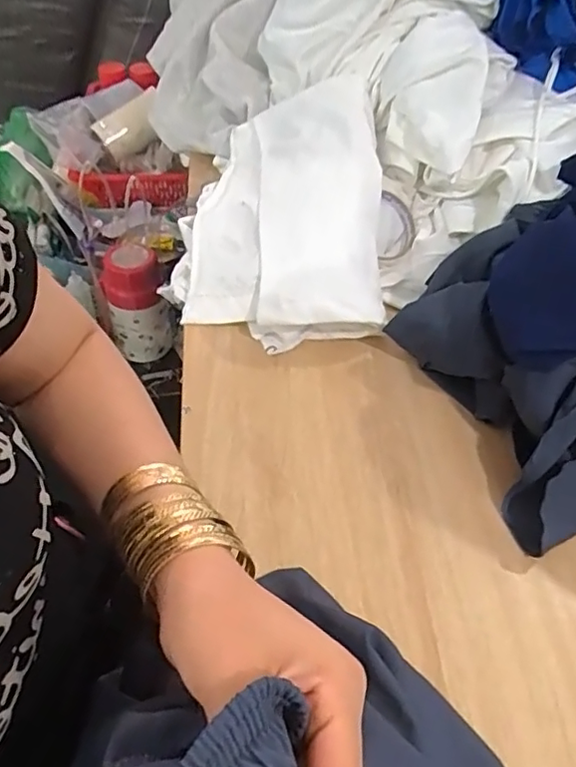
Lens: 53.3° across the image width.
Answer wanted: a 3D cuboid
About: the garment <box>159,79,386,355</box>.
[{"bbox_3d":[-0.011,-0.198,0.641,0.211,0.140,0.326,1,49,-2],"label":"garment"}]

